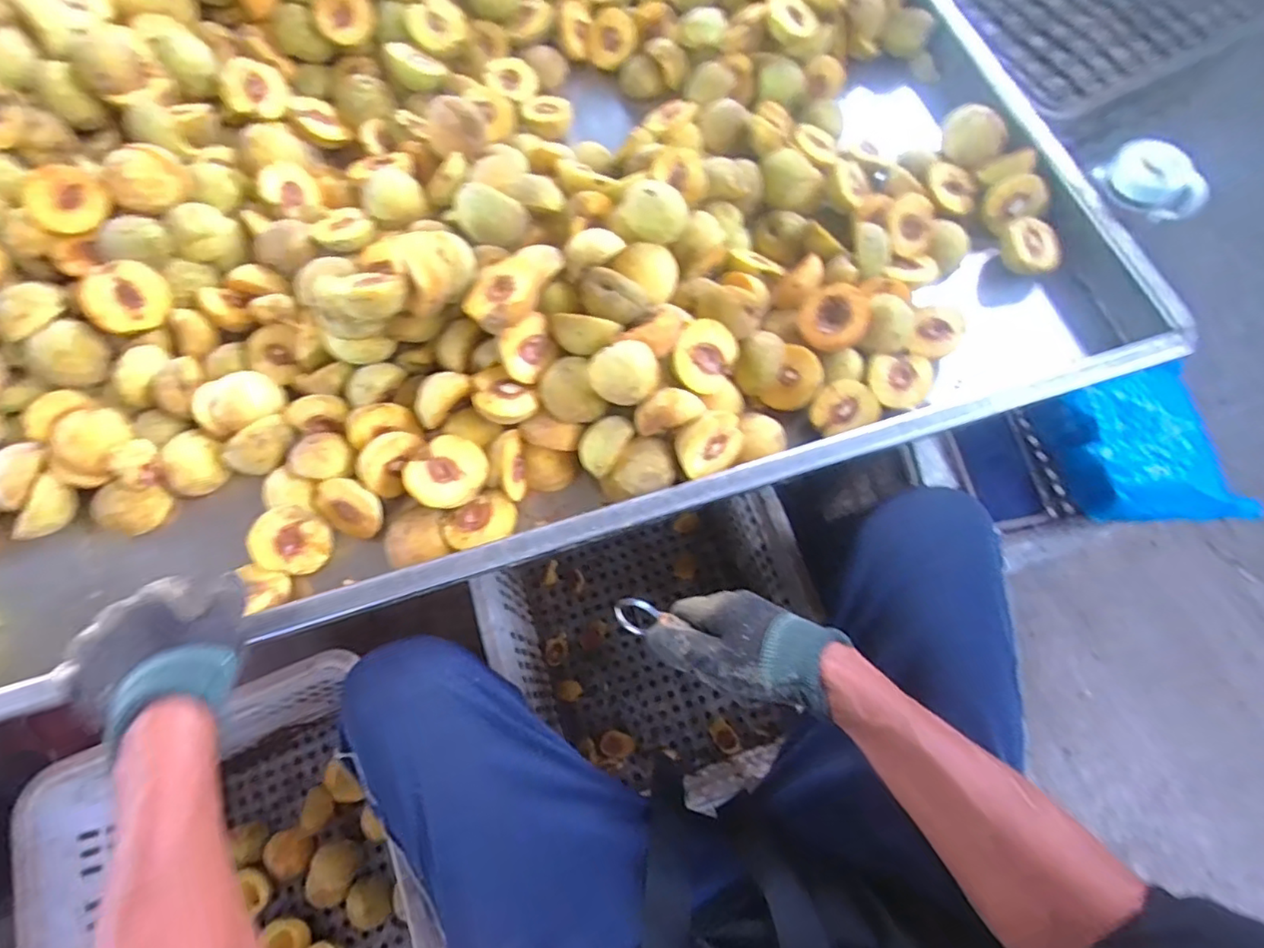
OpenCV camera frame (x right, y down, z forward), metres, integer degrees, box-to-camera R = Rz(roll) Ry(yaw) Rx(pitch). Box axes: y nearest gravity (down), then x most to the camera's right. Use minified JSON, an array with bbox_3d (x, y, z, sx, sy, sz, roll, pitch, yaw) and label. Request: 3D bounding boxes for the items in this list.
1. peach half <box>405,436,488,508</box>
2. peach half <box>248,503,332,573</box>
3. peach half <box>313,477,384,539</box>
[{"bbox_3d":[-0.157,0.001,0.520,0.060,0.024,0.064,32,72,11],"label":"peach half"},{"bbox_3d":[-0.297,0.058,0.533,0.061,0.028,0.061,-3,105,-12],"label":"peach half"},{"bbox_3d":[-0.249,0.027,0.543,0.055,0.029,0.058,-5,113,13],"label":"peach half"}]

